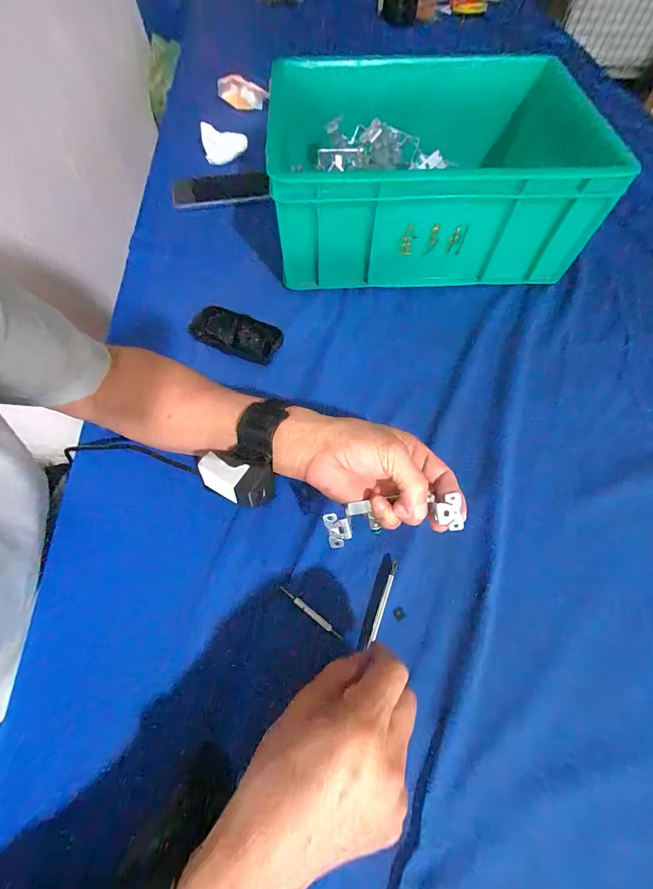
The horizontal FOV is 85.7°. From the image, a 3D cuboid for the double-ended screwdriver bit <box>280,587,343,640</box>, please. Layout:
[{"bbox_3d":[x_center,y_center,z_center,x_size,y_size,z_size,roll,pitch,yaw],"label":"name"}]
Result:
[{"bbox_3d":[-0.014,0.149,0.313,0.067,0.009,0.006,33,68,16],"label":"double-ended screwdriver bit"}]

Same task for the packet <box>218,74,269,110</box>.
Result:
[{"bbox_3d":[-0.166,-0.697,0.701,0.107,0.047,0.016,17,65,9],"label":"packet"}]

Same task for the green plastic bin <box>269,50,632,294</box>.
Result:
[{"bbox_3d":[0.153,-0.399,0.506,0.459,0.143,0.343,-1,63,0],"label":"green plastic bin"}]

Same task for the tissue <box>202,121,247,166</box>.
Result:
[{"bbox_3d":[-0.184,-0.541,0.638,0.085,0.055,0.014,9,64,5],"label":"tissue"}]

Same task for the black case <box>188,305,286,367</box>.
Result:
[{"bbox_3d":[-0.113,-0.140,0.446,0.115,0.025,0.050,23,105,2],"label":"black case"}]

